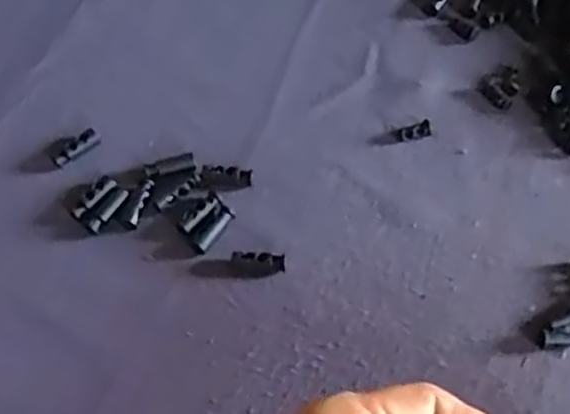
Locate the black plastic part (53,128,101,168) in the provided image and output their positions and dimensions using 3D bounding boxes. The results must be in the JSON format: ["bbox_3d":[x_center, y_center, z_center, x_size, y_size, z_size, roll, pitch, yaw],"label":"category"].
[{"bbox_3d":[-0.101,-0.028,0.373,0.024,0.004,0.010,-41,66,-21],"label":"black plastic part"}]

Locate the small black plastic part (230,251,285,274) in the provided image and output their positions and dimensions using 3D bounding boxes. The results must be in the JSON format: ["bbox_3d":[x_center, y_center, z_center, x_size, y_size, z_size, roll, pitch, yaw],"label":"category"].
[{"bbox_3d":[-0.012,0.025,0.340,0.024,0.008,0.008,3,58,2],"label":"small black plastic part"}]

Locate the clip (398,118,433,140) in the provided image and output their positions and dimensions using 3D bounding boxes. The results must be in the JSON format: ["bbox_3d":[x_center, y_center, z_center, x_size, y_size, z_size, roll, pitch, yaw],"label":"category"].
[{"bbox_3d":[0.065,-0.037,0.379,0.016,0.006,0.008,-14,59,-8],"label":"clip"}]

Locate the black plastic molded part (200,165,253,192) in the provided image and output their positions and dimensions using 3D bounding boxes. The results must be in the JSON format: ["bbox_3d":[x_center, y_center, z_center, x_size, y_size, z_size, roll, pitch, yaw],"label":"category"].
[{"bbox_3d":[-0.028,-0.013,0.362,0.024,0.005,0.014,0,58,1],"label":"black plastic molded part"}]

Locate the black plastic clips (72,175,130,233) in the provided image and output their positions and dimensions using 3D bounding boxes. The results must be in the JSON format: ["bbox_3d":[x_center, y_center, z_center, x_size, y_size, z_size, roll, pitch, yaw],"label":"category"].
[{"bbox_3d":[-0.085,-0.002,0.357,0.018,0.005,0.026,28,63,16],"label":"black plastic clips"}]

